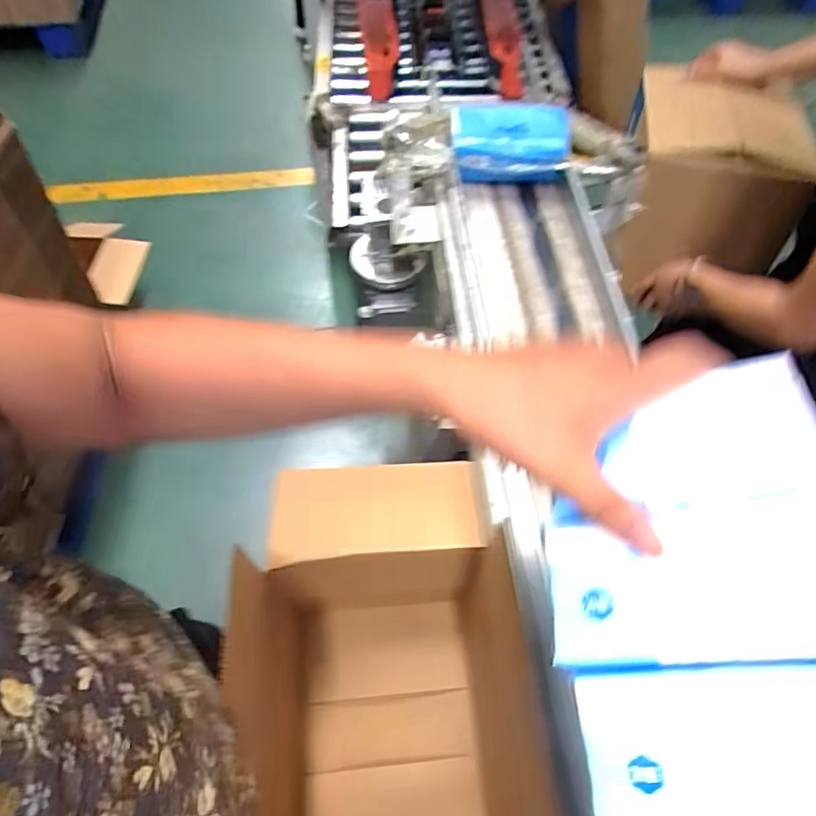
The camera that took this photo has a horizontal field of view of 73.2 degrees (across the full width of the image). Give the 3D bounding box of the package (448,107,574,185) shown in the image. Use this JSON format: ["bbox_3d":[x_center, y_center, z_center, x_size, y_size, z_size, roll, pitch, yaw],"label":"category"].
[{"bbox_3d":[0.141,-0.370,0.777,0.158,0.085,0.061,1,59,-1],"label":"package"}]

